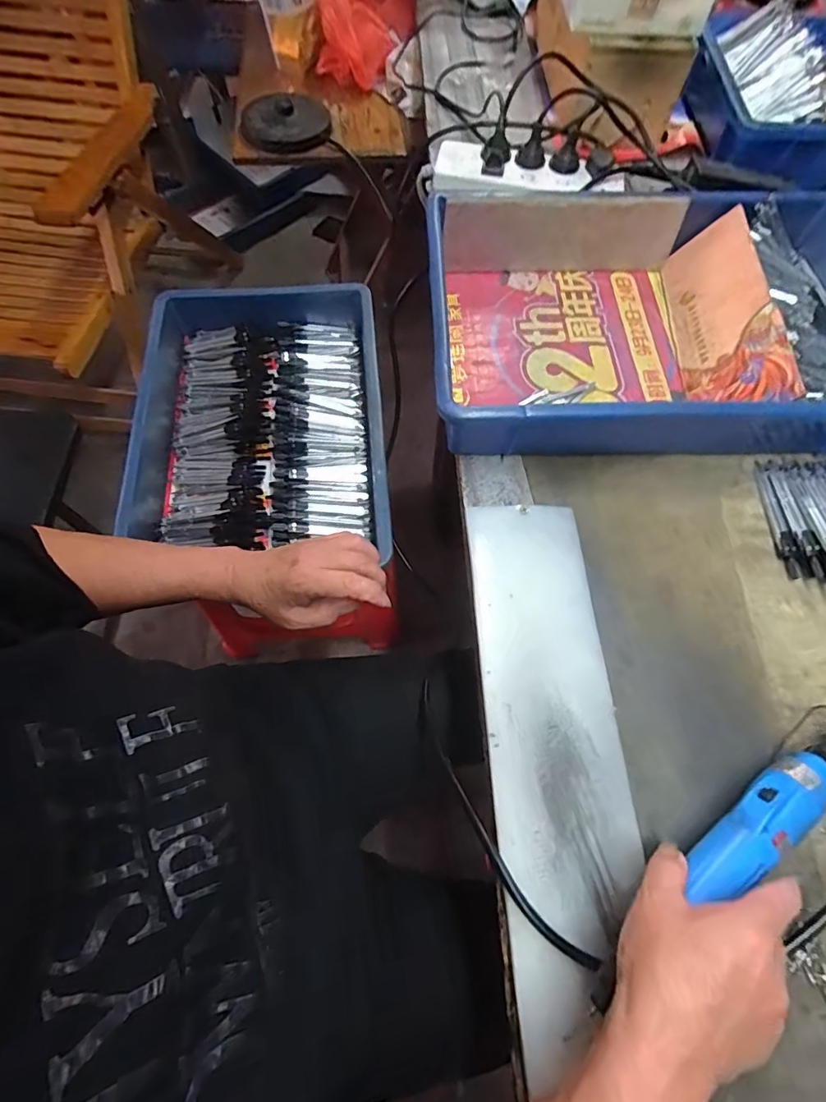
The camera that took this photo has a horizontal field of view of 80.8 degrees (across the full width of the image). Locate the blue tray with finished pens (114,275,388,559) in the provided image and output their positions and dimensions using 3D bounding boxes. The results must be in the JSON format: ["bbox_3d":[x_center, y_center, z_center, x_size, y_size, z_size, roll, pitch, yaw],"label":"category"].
[{"bbox_3d":[-0.191,-0.164,0.605,0.302,0.070,0.391,-2,66,-4],"label":"blue tray with finished pens"}]

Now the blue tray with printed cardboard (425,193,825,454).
[{"bbox_3d":[0.235,-0.221,0.478,0.439,0.081,0.272,0,66,-3],"label":"blue tray with printed cardboard"}]

